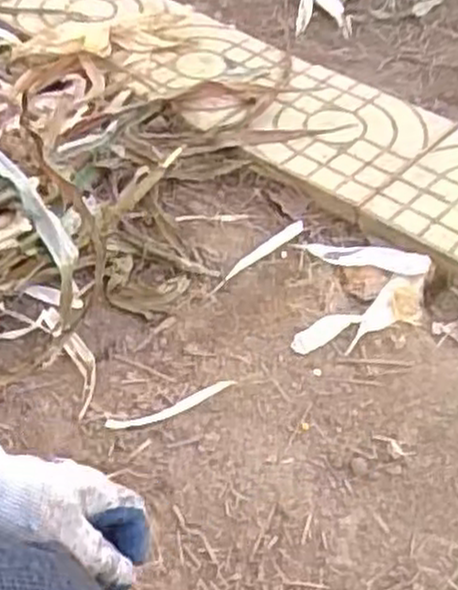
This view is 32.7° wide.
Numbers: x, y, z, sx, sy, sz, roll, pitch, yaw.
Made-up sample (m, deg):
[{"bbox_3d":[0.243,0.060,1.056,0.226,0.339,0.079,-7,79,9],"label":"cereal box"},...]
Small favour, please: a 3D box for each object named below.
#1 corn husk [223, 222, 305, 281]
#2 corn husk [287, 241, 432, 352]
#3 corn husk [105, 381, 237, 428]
[{"bbox_3d":[0.048,-0.063,1.094,0.020,0.009,0.166,36,52,28],"label":"corn husk"},{"bbox_3d":[0.179,-0.001,1.040,0.180,0.021,0.198,4,44,0],"label":"corn husk"},{"bbox_3d":[-0.062,0.126,0.881,0.155,0.007,0.021,-17,48,-21],"label":"corn husk"}]

